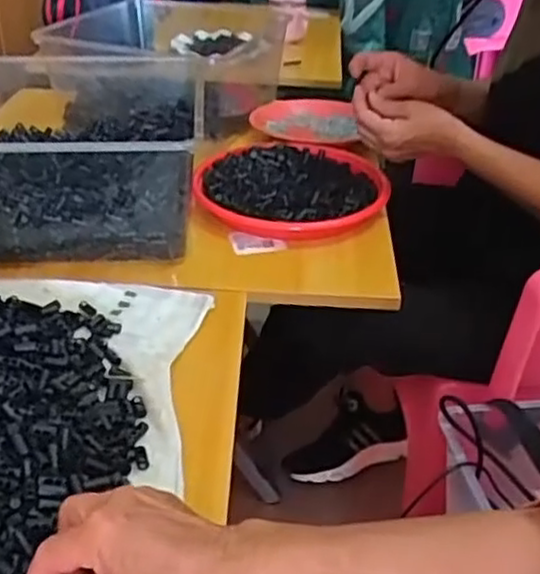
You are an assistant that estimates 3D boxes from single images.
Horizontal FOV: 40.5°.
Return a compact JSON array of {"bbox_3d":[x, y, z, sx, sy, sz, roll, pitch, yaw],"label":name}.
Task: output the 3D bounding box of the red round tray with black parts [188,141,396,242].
[{"bbox_3d":[0.027,-0.130,0.926,0.233,0.035,0.249,2,33,-1],"label":"red round tray with black parts"}]

